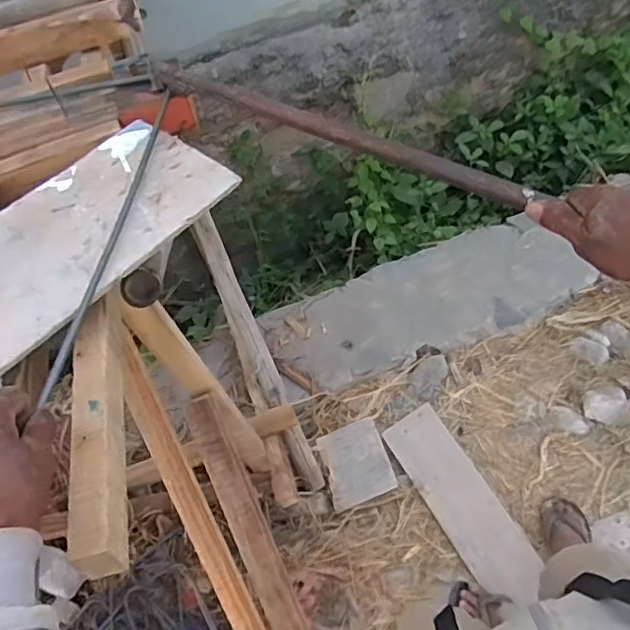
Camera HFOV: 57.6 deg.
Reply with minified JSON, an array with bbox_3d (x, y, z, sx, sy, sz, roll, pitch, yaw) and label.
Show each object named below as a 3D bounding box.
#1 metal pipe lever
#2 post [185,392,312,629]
[{"bbox_3d":[0.000,-0.204,0.618,0.472,0.023,0.021,29,64,26],"label":"metal pipe lever"},{"bbox_3d":[-0.090,0.529,1.156,0.076,0.054,0.786,-22,91,-10],"label":"post"}]

